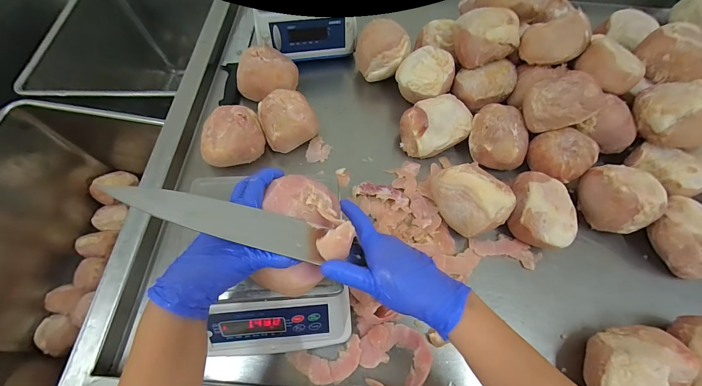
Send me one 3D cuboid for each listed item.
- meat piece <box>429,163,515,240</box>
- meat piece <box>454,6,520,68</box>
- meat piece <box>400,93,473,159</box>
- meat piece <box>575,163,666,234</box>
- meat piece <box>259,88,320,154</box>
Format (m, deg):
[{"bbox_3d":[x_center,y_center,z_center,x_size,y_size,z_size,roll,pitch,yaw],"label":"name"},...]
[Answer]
[{"bbox_3d":[0.214,0.006,0.557,0.101,0.089,0.130,-27,69,-14],"label":"meat piece"},{"bbox_3d":[0.286,-0.331,0.667,0.131,0.086,0.109,-15,66,-9],"label":"meat piece"},{"bbox_3d":[0.179,-0.141,0.648,0.155,0.065,0.100,-24,68,-13],"label":"meat piece"},{"bbox_3d":[0.508,0.007,0.581,0.112,0.084,0.124,-13,66,-8],"label":"meat piece"},{"bbox_3d":[-0.126,-0.150,0.631,0.110,0.066,0.104,-17,67,-10],"label":"meat piece"}]

